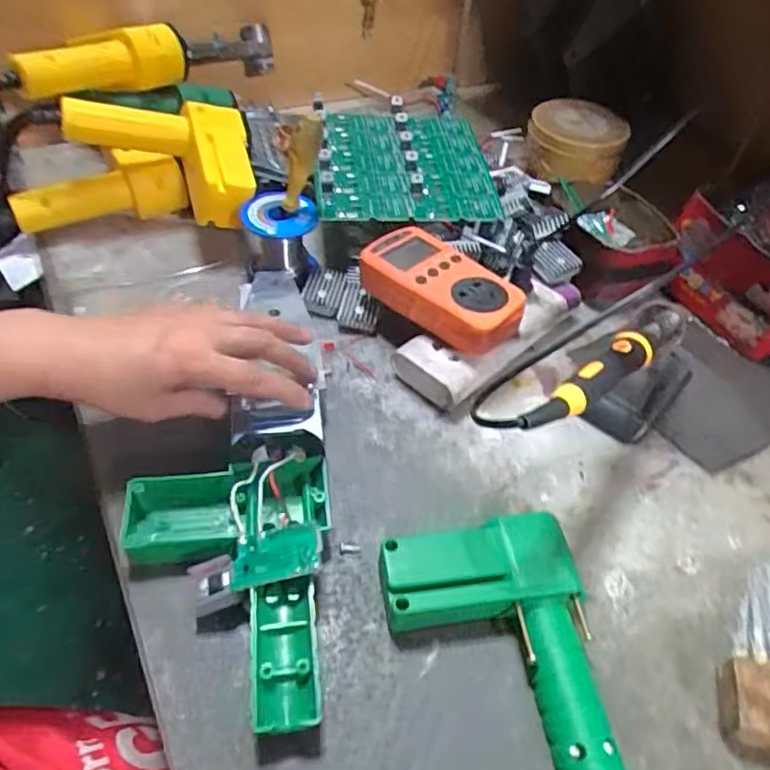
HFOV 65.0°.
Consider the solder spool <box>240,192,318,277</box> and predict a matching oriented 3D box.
[{"bbox_3d":[-0.089,-0.122,0.514,0.061,0.058,0.059,0,48,-5],"label":"solder spool"}]

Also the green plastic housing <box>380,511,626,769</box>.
[{"bbox_3d":[0.063,0.148,0.325,0.110,0.031,0.147,-6,49,-10],"label":"green plastic housing"}]

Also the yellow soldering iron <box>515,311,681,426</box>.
[{"bbox_3d":[0.137,-0.011,0.364,0.023,0.026,0.205,37,40,25],"label":"yellow soldering iron"}]

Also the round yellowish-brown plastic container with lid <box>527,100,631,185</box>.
[{"bbox_3d":[0.199,-0.255,0.628,0.095,0.047,0.089,2,48,-3],"label":"round yellowish-brown plastic container with lid"}]

